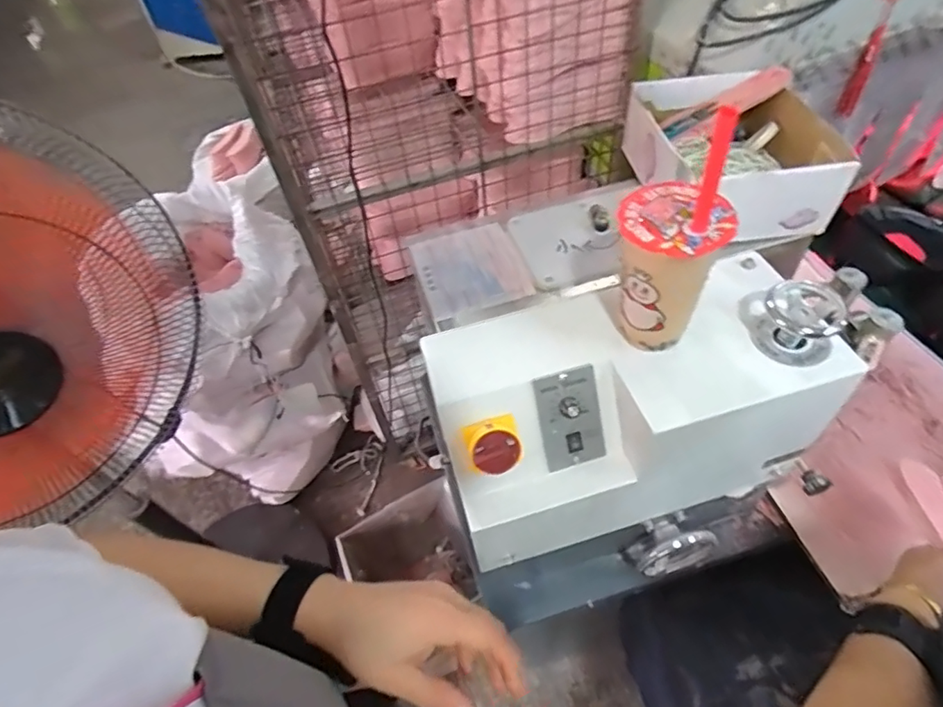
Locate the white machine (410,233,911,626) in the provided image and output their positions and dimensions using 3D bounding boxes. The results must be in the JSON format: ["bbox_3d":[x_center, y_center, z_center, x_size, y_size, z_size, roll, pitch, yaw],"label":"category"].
[{"bbox_3d":[0.164,0.103,0.606,0.373,0.347,0.208,-15,51,-6],"label":"white machine"}]

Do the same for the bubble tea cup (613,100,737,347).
[{"bbox_3d":[0.163,-0.092,0.445,0.085,0.210,0.078,12,53,16],"label":"bubble tea cup"}]

